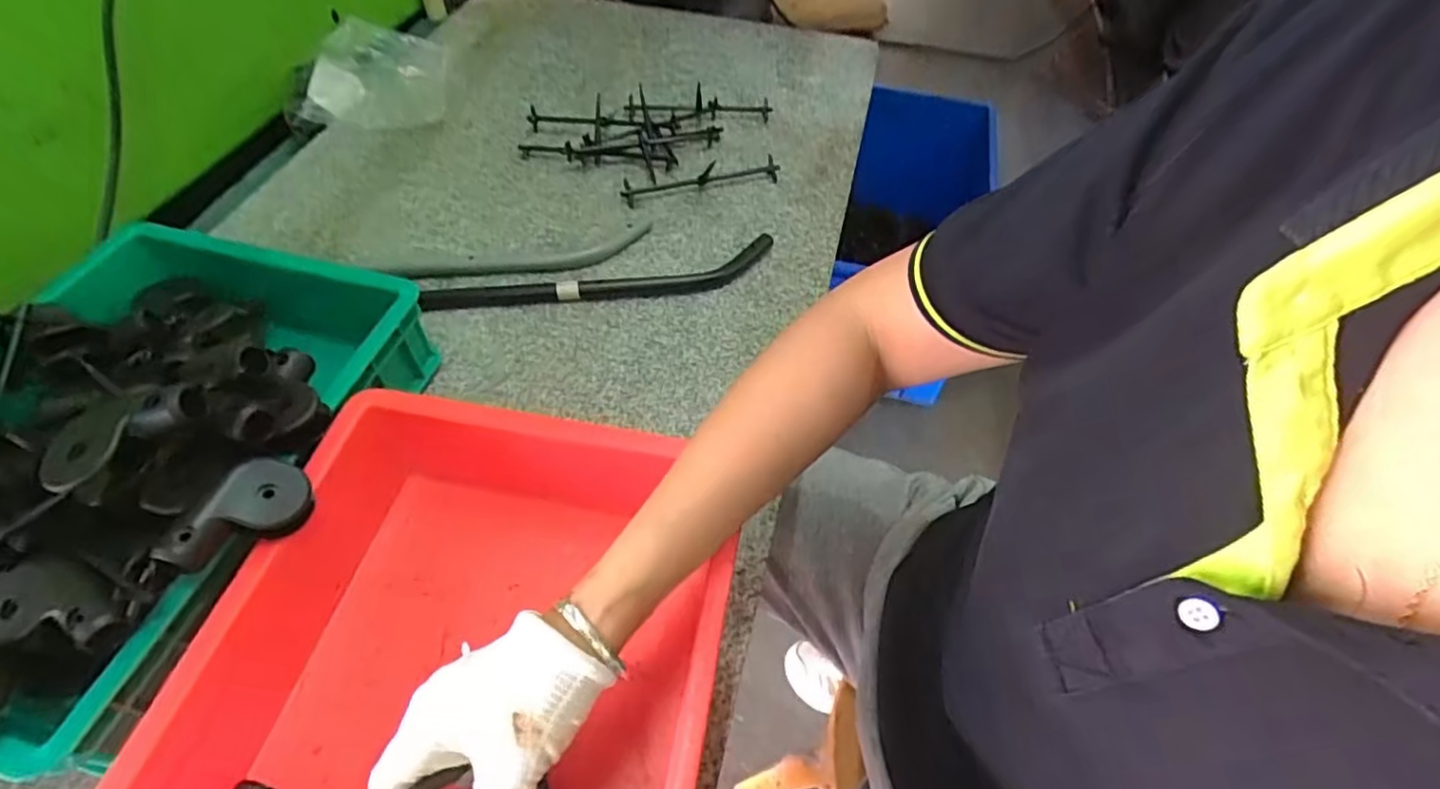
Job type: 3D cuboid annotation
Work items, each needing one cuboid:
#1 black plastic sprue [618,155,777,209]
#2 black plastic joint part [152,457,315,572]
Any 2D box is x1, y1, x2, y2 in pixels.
[{"bbox_3d":[-0.020,-0.237,0.719,0.176,0.027,0.036,-14,56,-13],"label":"black plastic sprue"},{"bbox_3d":[-0.263,0.065,0.359,0.070,0.026,0.043,-36,89,-36],"label":"black plastic joint part"}]

